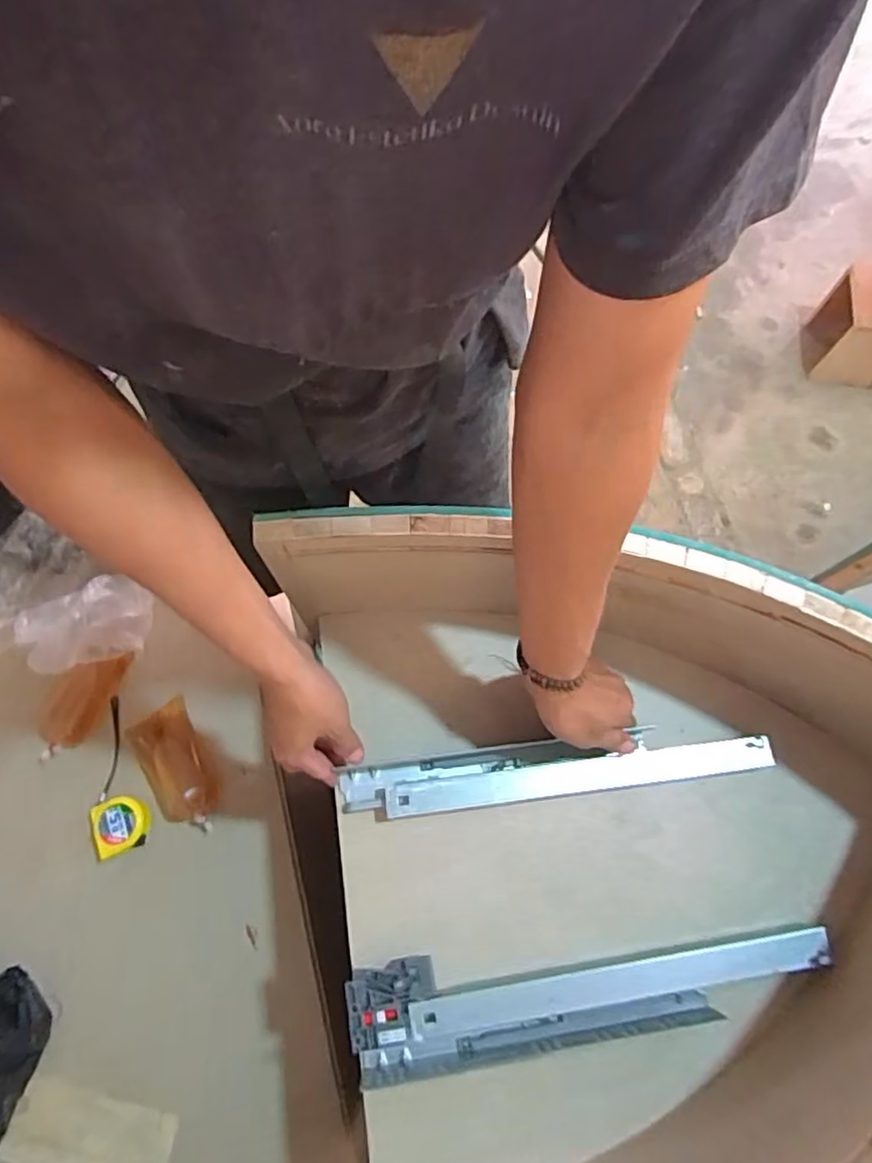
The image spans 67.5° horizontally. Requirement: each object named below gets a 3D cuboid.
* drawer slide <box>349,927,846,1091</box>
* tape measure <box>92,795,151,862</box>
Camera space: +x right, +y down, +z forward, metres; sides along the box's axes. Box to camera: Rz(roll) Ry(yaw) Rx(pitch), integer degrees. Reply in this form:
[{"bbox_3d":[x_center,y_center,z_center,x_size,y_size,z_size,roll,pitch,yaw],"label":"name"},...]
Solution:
[{"bbox_3d":[0.125,0.339,0.543,0.390,0.037,0.084,-9,72,-3],"label":"drawer slide"},{"bbox_3d":[-0.413,0.316,0.842,0.073,0.026,0.067,-23,73,-7],"label":"tape measure"}]

